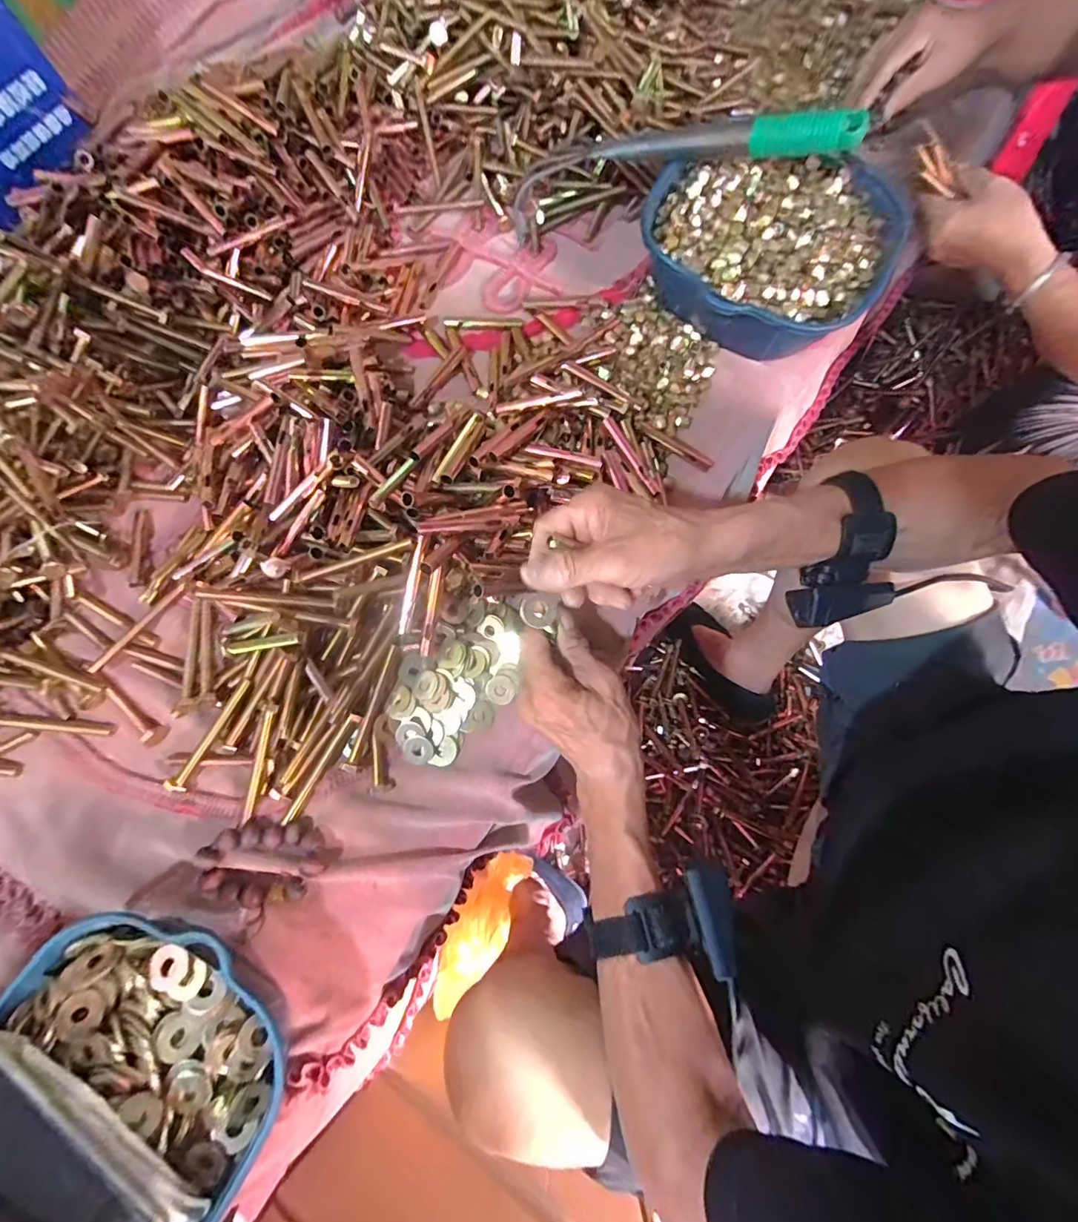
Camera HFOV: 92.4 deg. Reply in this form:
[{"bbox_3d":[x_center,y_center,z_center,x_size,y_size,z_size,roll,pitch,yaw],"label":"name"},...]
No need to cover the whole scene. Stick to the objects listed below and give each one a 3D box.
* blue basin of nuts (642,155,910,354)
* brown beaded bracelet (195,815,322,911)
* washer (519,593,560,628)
[{"bbox_3d":[0.221,-0.354,0.513,0.228,0.080,0.223,-1,73,2],"label":"blue basin of nuts"},{"bbox_3d":[-0.211,0.192,0.395,0.085,0.022,0.059,-8,73,0],"label":"brown beaded bracelet"},{"bbox_3d":[0.000,0.000,0.363,0.026,0.004,0.023,11,82,-5],"label":"washer"}]

